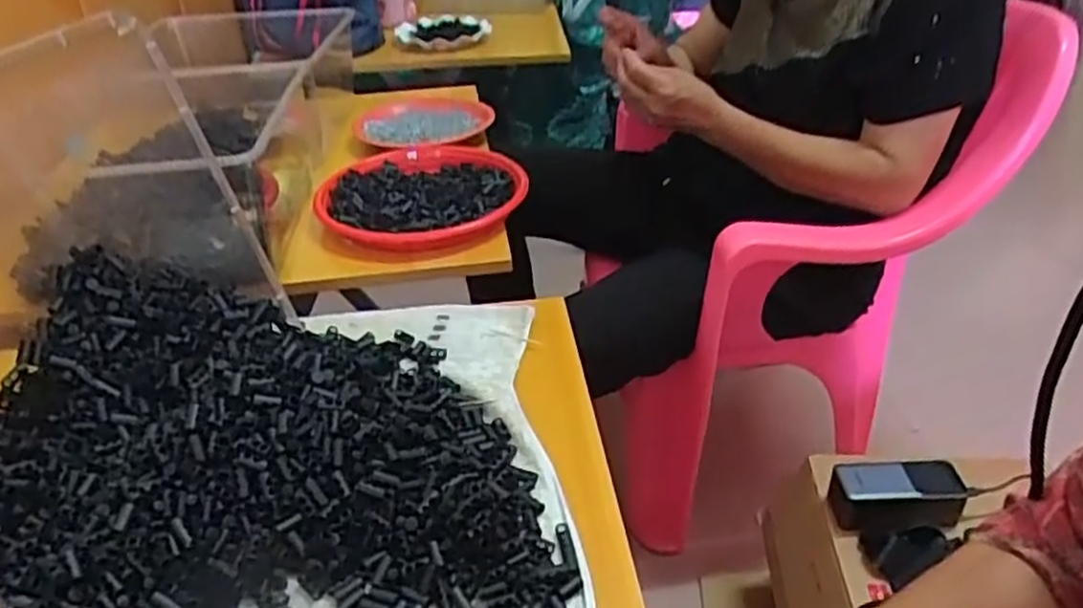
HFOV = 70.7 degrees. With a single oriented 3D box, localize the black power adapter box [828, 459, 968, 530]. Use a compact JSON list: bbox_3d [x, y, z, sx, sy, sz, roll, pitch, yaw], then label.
[{"bbox_3d":[0.385,0.201,0.827,0.132,0.058,0.061,0,34,3],"label":"black power adapter box"}]

